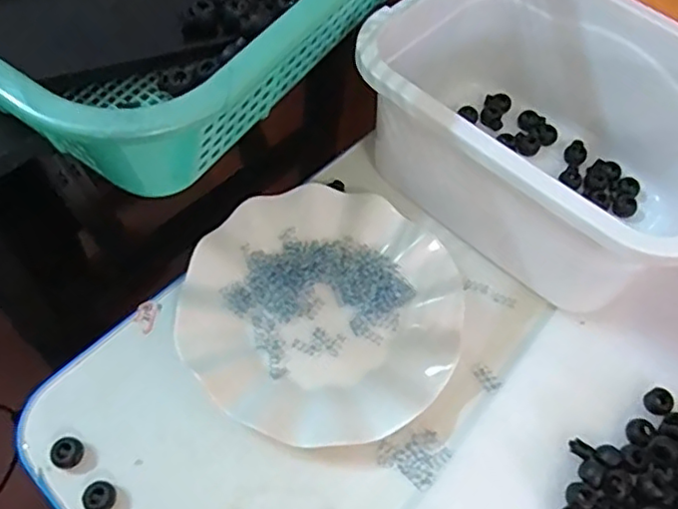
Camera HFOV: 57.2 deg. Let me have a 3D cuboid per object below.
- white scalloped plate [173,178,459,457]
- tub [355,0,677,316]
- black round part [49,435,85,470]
[{"bbox_3d":[-0.011,0.034,0.418,0.177,0.017,0.178,3,60,-4],"label":"white scalloped plate"},{"bbox_3d":[0.147,-0.087,0.446,0.248,0.124,0.188,40,68,16],"label":"tub"},{"bbox_3d":[-0.161,0.117,0.368,0.017,0.010,0.018,3,60,-4],"label":"black round part"}]

